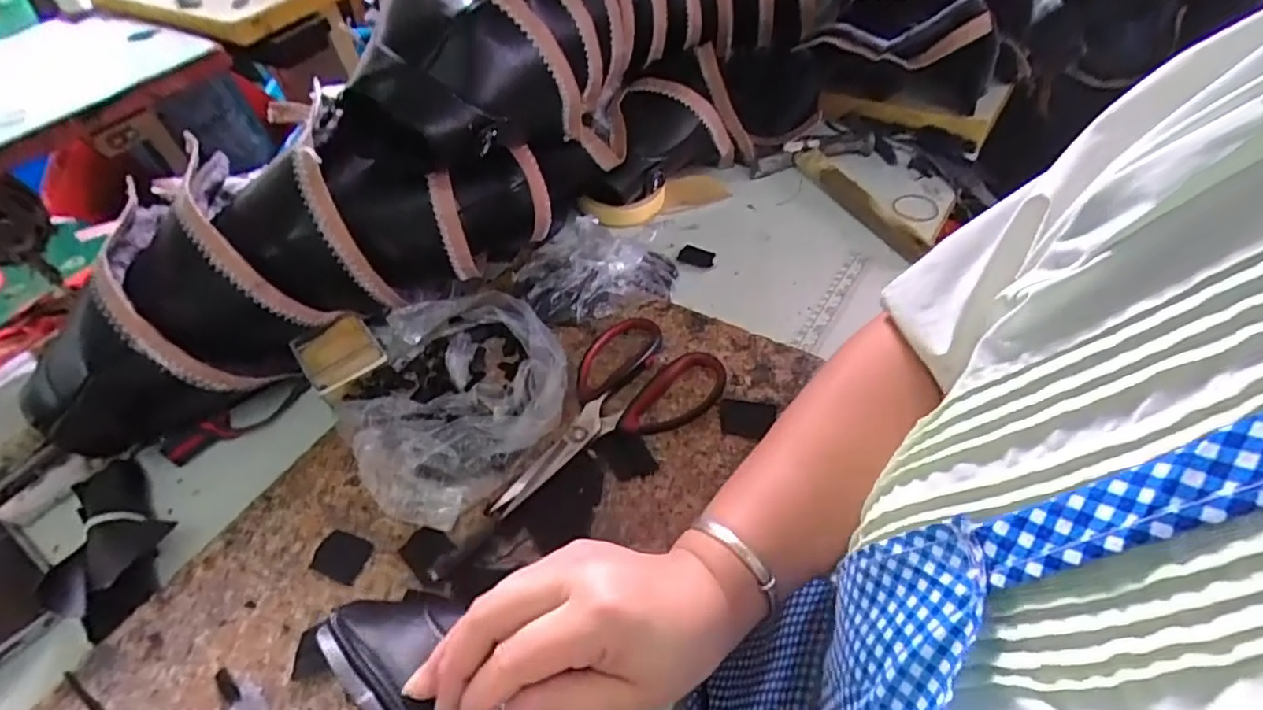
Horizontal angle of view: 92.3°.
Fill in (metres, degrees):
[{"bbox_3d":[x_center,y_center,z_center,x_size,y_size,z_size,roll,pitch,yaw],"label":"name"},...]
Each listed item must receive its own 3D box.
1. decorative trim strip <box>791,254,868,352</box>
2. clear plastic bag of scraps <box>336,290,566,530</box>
[{"bbox_3d":[0.179,-0.050,0.535,0.019,0.004,0.125,25,57,26],"label":"decorative trim strip"},{"bbox_3d":[-0.130,0.027,0.442,0.155,0.041,0.168,-28,53,-17],"label":"clear plastic bag of scraps"}]

